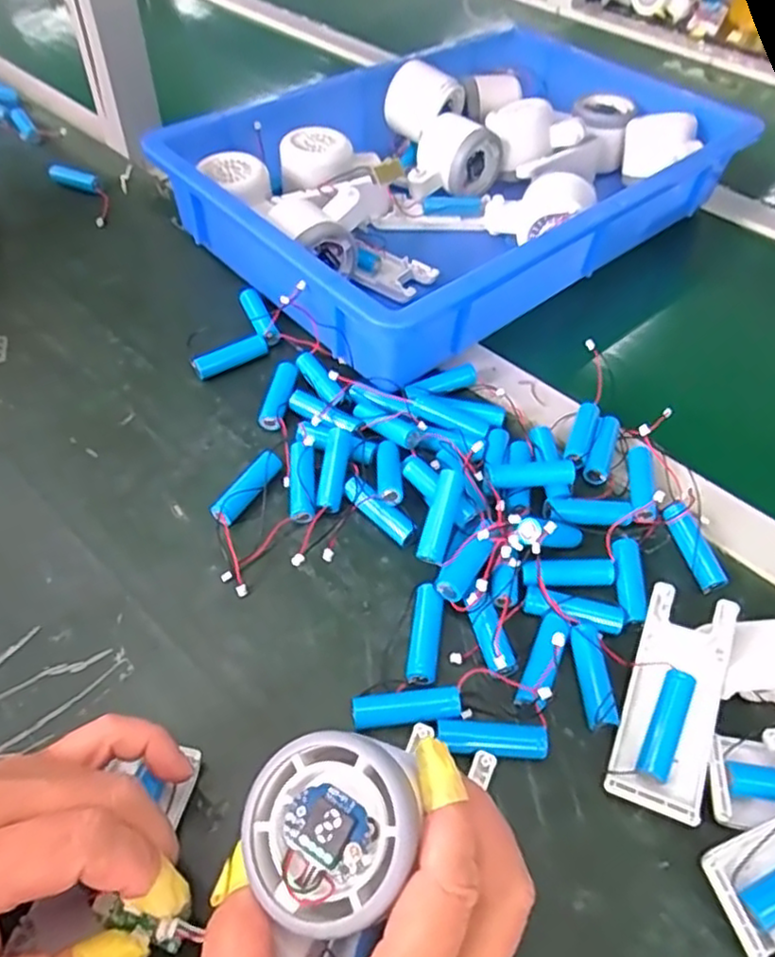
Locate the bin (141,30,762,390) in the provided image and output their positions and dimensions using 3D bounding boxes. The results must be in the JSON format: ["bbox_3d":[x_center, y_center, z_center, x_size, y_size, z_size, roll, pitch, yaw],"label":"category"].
[{"bbox_3d":[0.066,-0.253,0.563,0.439,0.087,0.287,-34,60,-27],"label":"bin"}]

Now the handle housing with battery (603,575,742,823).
[{"bbox_3d":[0.135,0.103,0.316,0.040,0.018,0.104,19,61,16],"label":"handle housing with battery"}]

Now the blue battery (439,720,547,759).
[{"bbox_3d":[0.048,0.120,0.308,0.050,0.011,0.014,6,51,1],"label":"blue battery"}]

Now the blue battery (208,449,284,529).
[{"bbox_3d":[-0.081,0.005,0.386,0.014,0.014,0.052,27,54,17],"label":"blue battery"}]

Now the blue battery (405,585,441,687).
[{"bbox_3d":[0.019,0.079,0.337,0.014,0.013,0.049,9,51,3],"label":"blue battery"}]

